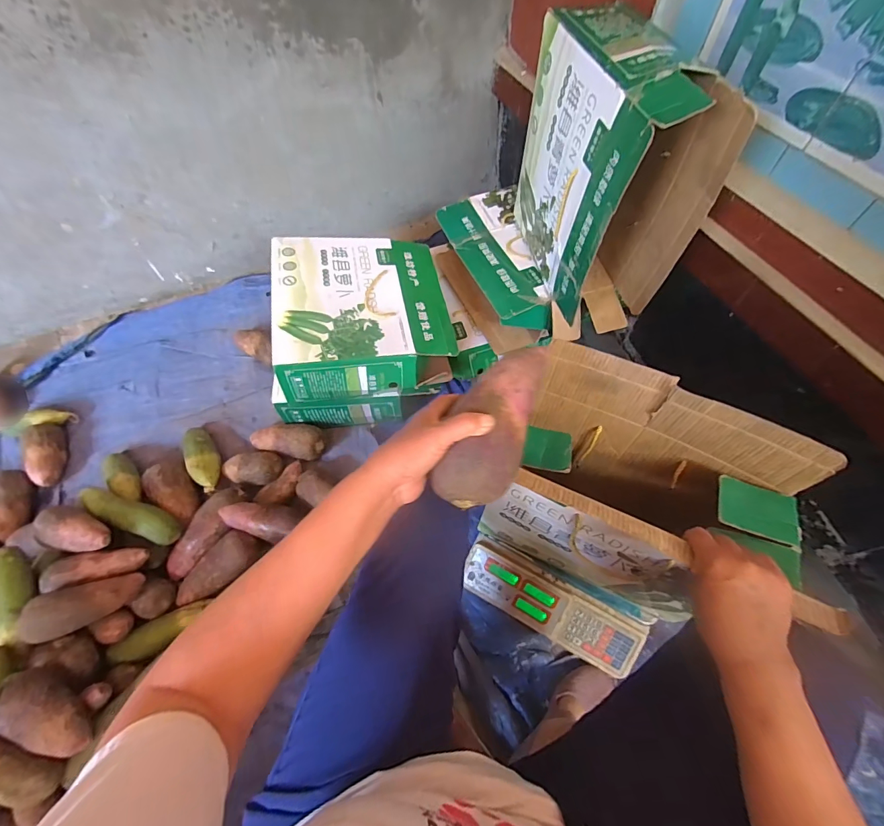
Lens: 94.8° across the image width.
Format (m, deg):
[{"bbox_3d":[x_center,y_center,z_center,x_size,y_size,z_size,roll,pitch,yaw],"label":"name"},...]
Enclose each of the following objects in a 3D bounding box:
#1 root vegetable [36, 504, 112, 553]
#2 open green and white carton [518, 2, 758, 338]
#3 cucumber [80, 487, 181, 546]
[{"bbox_3d":[-0.668,0.220,0.749,0.129,0.076,0.069,16,62,11],"label":"root vegetable"},{"bbox_3d":[0.263,-0.383,0.701,0.153,0.399,0.336,-15,61,-7],"label":"open green and white carton"},{"bbox_3d":[-0.606,0.194,0.784,0.208,0.045,0.056,25,63,-3],"label":"cucumber"}]

